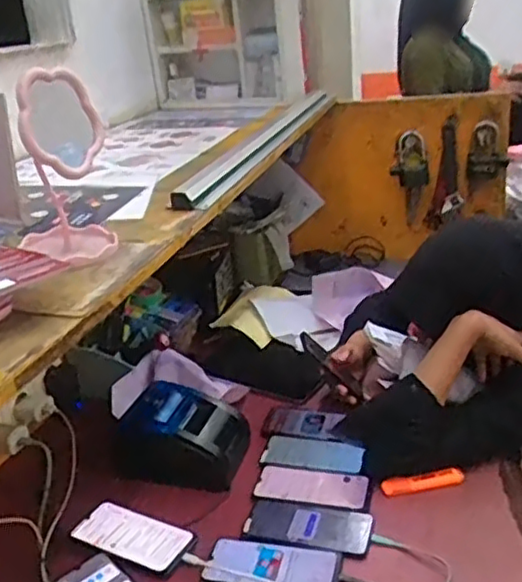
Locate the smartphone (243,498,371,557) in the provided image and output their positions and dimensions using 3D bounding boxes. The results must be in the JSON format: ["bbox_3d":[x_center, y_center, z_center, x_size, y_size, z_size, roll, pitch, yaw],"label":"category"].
[{"bbox_3d":[0.062,0.307,0.889,0.163,0.009,0.077,3,24,18],"label":"smartphone"}]

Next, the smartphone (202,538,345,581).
[{"bbox_3d":[0.015,0.339,0.831,0.162,0.008,0.072,2,23,15],"label":"smartphone"}]

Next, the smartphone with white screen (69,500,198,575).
[{"bbox_3d":[-0.167,0.318,0.890,0.170,0.011,0.083,9,26,31],"label":"smartphone with white screen"}]

